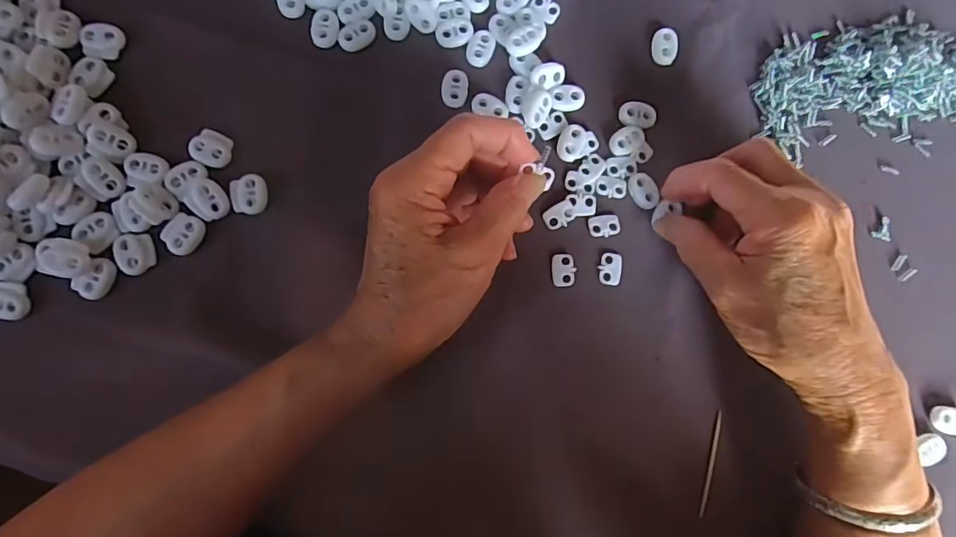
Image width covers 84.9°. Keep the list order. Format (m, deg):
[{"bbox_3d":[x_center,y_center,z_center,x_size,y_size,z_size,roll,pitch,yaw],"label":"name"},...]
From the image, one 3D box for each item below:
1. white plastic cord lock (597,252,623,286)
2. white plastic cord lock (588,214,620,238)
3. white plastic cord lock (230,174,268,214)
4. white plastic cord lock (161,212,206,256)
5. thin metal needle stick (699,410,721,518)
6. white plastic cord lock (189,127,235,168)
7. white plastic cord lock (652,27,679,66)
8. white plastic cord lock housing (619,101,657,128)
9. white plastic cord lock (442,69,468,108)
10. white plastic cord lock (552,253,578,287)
[{"bbox_3d":[0.078,0.000,0.307,0.014,0.004,0.020,6,83,-5],"label":"white plastic cord lock"},{"bbox_3d":[0.075,-0.025,0.307,0.019,0.004,0.012,-8,84,-7],"label":"white plastic cord lock"},{"bbox_3d":[-0.127,-0.041,0.290,0.019,0.004,0.021,-3,84,-6],"label":"white plastic cord lock"},{"bbox_3d":[-0.160,-0.019,0.283,0.018,0.004,0.022,34,81,-1],"label":"white plastic cord lock"},{"bbox_3d":[0.134,0.111,0.298,0.004,0.004,0.059,14,82,-4],"label":"thin metal needle stick"},{"bbox_3d":[-0.148,-0.067,0.289,0.021,0.004,0.019,21,82,-3],"label":"white plastic cord lock"},{"bbox_3d":[0.116,-0.137,0.323,0.015,0.005,0.023,2,83,-6],"label":"white plastic cord lock"},{"bbox_3d":[0.097,-0.093,0.316,0.022,0.004,0.015,10,82,-5],"label":"white plastic cord lock housing"},{"bbox_3d":[-0.013,-0.106,0.306,0.015,0.004,0.022,-3,84,-6],"label":"white plastic cord lock"},{"bbox_3d":[0.050,0.001,0.303,0.014,0.004,0.019,-1,84,-6],"label":"white plastic cord lock"}]

